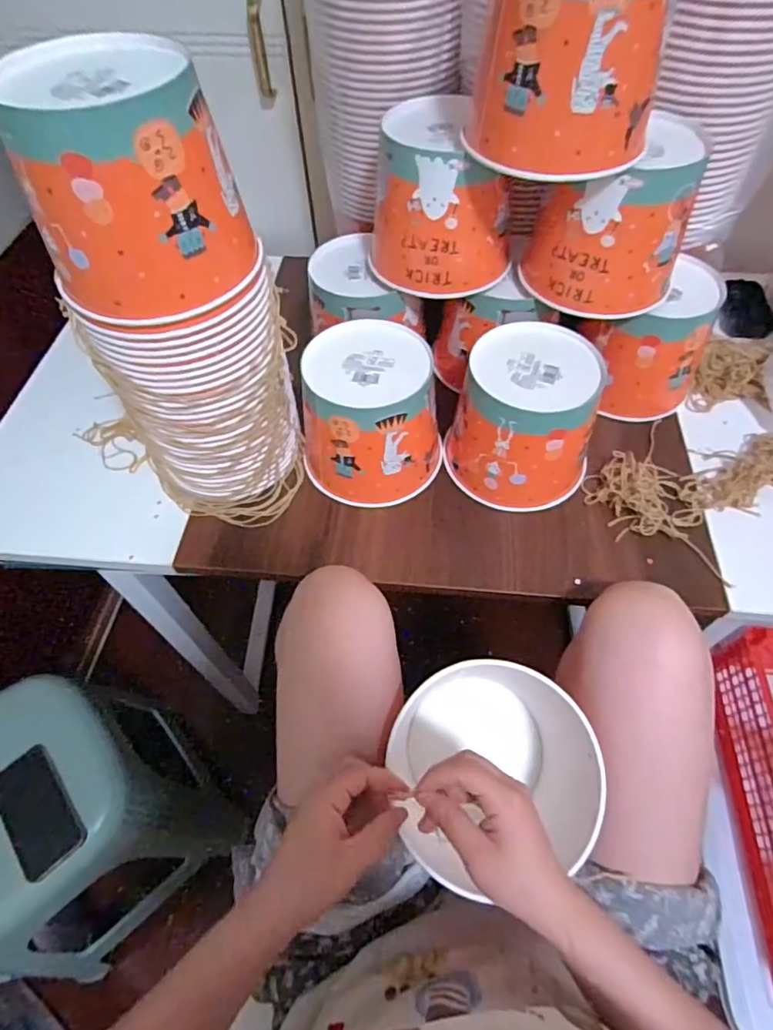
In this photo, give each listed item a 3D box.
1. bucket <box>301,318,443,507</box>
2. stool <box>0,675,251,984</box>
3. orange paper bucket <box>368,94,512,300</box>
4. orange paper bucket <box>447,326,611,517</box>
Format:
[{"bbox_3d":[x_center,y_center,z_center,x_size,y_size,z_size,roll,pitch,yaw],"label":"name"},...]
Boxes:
[{"bbox_3d":[-0.012,-0.106,0.585,0.138,0.136,0.141,-1,57,1],"label":"bucket"},{"bbox_3d":[-0.515,0.508,0.888,0.324,0.445,0.298,-38,64,-21],"label":"stool"},{"bbox_3d":[0.060,-0.338,0.573,0.147,0.142,0.141,1,57,2],"label":"orange paper bucket"},{"bbox_3d":[0.149,-0.099,0.577,0.138,0.135,0.144,-1,57,1],"label":"orange paper bucket"}]

